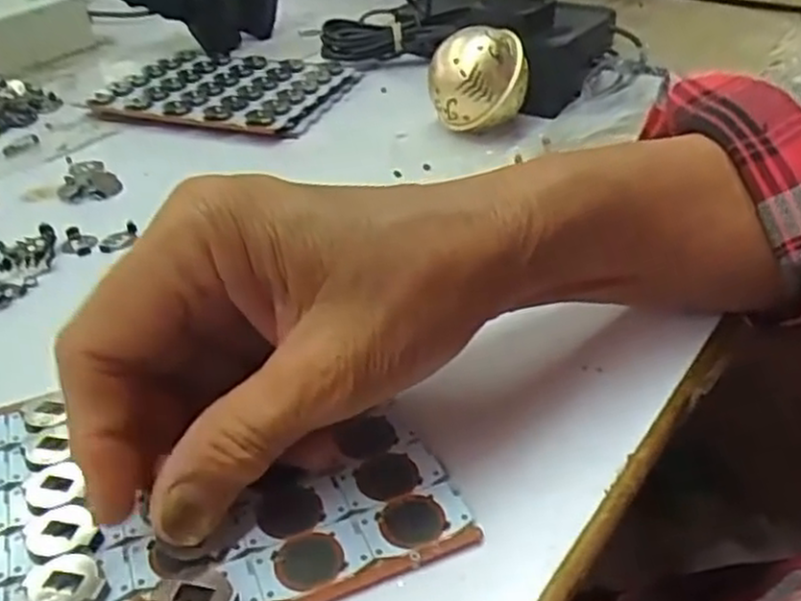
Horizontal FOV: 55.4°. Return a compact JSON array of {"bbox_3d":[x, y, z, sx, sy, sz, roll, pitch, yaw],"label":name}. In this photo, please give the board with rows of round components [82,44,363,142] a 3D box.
[{"bbox_3d":[-0.114,-0.136,0.499,0.146,0.015,0.113,10,37,19],"label":"board with rows of round components"}]

